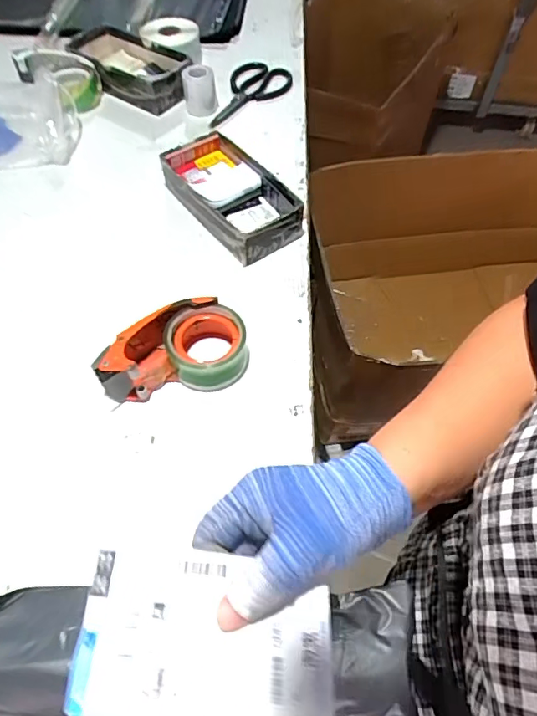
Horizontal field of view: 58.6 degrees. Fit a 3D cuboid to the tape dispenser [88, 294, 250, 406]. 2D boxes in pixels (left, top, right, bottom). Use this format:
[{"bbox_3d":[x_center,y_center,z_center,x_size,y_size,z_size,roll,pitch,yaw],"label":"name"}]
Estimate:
[{"bbox_3d":[-0.105,-0.008,0.538,0.160,0.062,0.099,-7,57,-5],"label":"tape dispenser"}]

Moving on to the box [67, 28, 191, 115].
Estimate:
[{"bbox_3d":[-0.261,-0.528,0.870,0.267,0.055,0.110,33,62,19],"label":"box"}]

